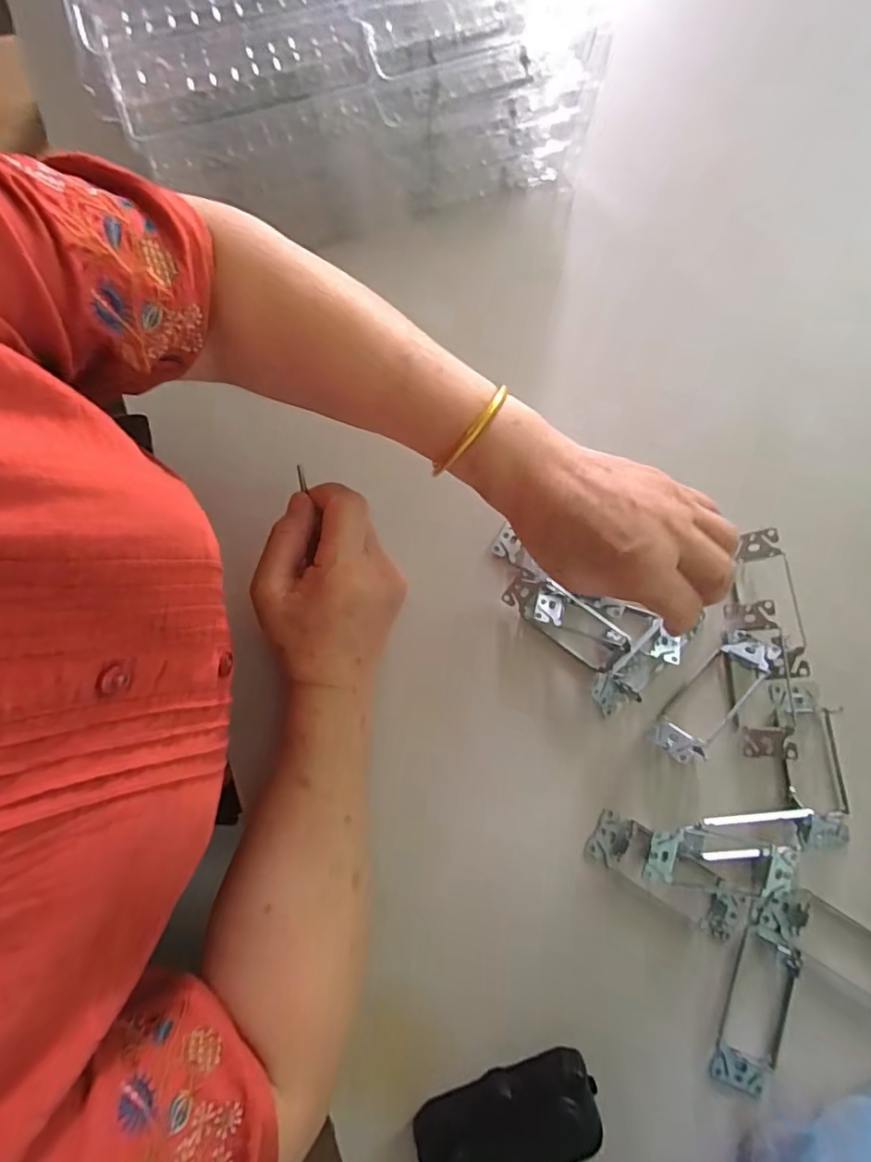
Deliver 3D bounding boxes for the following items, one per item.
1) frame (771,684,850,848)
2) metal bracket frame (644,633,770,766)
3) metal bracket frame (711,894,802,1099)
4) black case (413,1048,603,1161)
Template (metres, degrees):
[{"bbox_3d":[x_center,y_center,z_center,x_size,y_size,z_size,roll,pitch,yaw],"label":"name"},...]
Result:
[{"bbox_3d":[0.260,0.124,0.366,0.043,0.020,0.108,2,78,1],"label":"frame"},{"bbox_3d":[0.196,0.083,0.376,0.039,0.023,0.103,42,82,9],"label":"metal bracket frame"},{"bbox_3d":[0.212,0.263,0.342,0.039,0.021,0.116,21,79,5],"label":"metal bracket frame"},{"bbox_3d":[0.044,0.327,0.323,0.108,0.025,0.053,-21,78,-4],"label":"black case"}]

